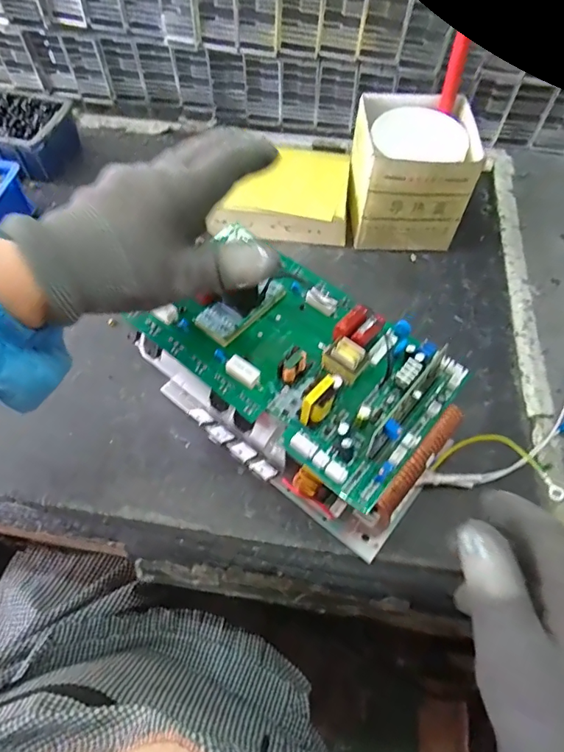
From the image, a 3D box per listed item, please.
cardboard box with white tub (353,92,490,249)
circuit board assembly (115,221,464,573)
[{"bbox_3d":[0.131,-0.217,0.492,0.117,0.110,0.119,5,60,2],"label":"cardboard box with white tub"},{"bbox_3d":[0.013,0.002,0.353,0.231,0.123,0.129,38,66,17],"label":"circuit board assembly"}]

